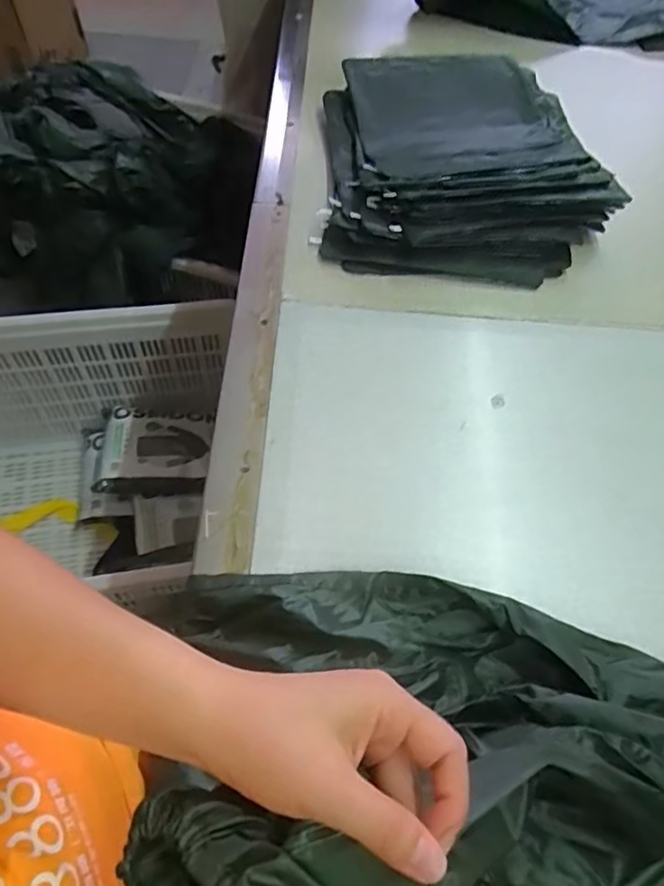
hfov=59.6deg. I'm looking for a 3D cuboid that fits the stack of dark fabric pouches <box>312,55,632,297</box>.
[{"bbox_3d":[0.173,-0.393,0.786,0.364,0.066,0.426,4,57,-1],"label":"stack of dark fabric pouches"}]

